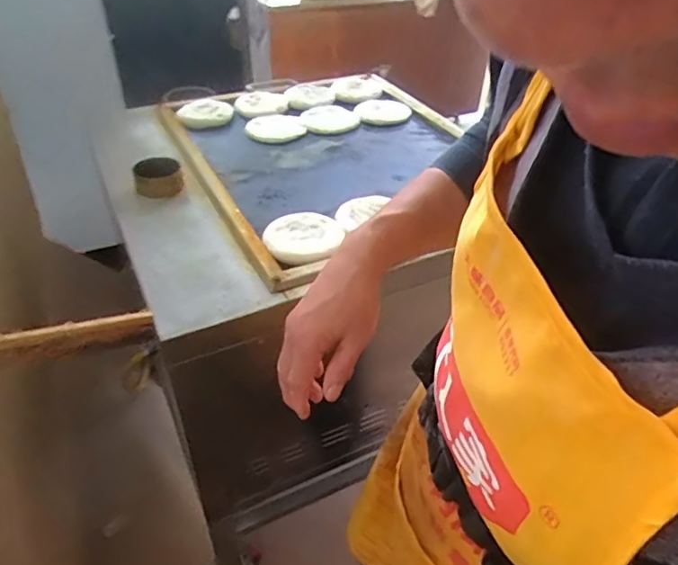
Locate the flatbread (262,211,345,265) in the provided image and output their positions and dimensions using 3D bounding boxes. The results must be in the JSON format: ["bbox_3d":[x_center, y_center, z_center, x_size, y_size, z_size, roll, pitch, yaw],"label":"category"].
[{"bbox_3d":[-0.063,-0.075,0.879,0.116,0.020,0.127,2,40,-1],"label":"flatbread"}]

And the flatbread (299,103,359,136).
[{"bbox_3d":[-0.022,-0.385,1.277,0.131,0.017,0.129,2,40,-1],"label":"flatbread"}]

